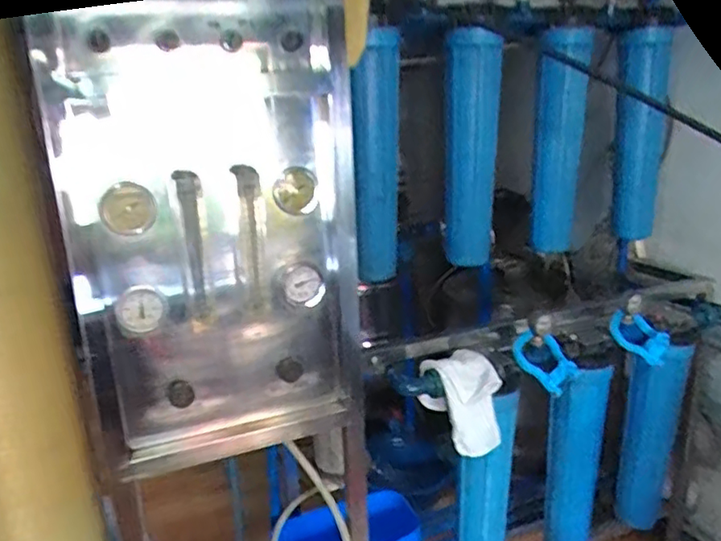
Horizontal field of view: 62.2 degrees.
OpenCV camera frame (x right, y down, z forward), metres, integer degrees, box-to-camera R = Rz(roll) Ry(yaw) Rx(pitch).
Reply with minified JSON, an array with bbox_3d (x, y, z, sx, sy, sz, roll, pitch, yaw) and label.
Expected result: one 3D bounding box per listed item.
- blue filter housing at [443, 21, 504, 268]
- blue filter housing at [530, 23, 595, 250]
[{"bbox_3d":[0.248,-0.260,1.329,0.114,0.494,0.100,-1,16,7],"label":"blue filter housing"},{"bbox_3d":[0.483,-0.301,1.452,0.112,0.519,0.094,2,16,18],"label":"blue filter housing"}]

